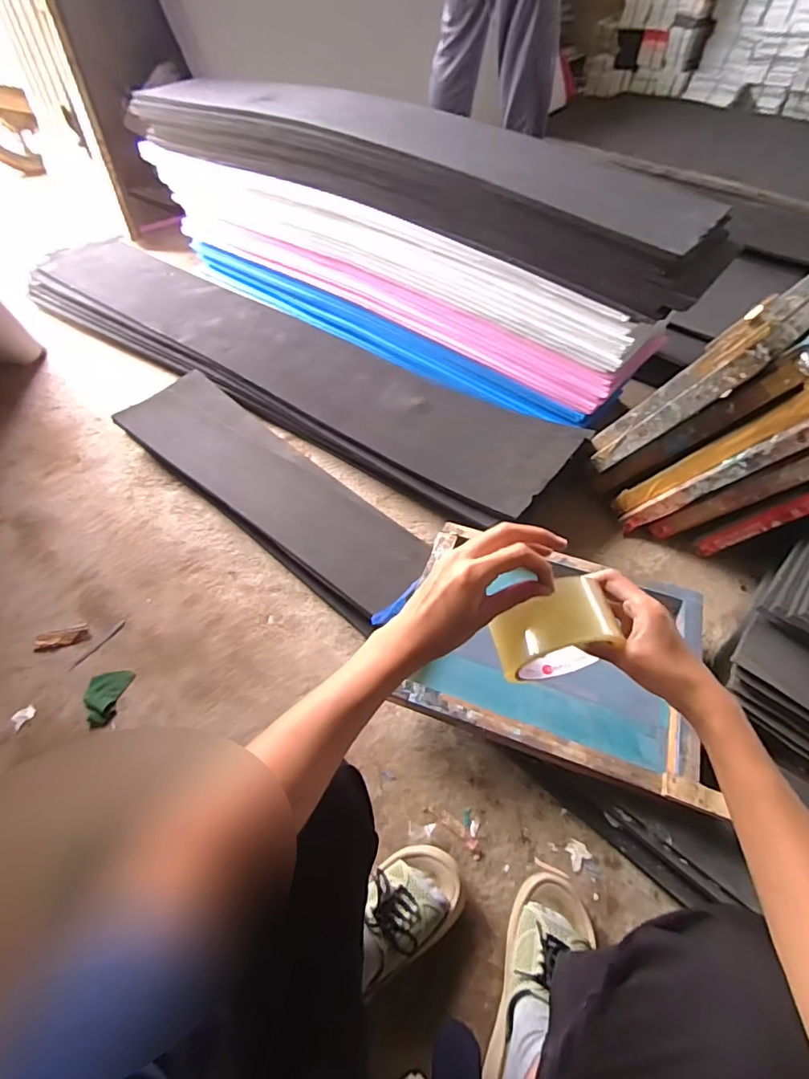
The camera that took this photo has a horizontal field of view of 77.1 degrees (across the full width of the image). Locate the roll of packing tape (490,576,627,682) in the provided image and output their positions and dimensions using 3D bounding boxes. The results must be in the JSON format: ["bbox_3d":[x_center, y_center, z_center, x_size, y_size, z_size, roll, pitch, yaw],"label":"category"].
[{"bbox_3d":[0.118,0.076,0.409,0.089,0.081,0.052,-13,55,-9],"label":"roll of packing tape"}]

